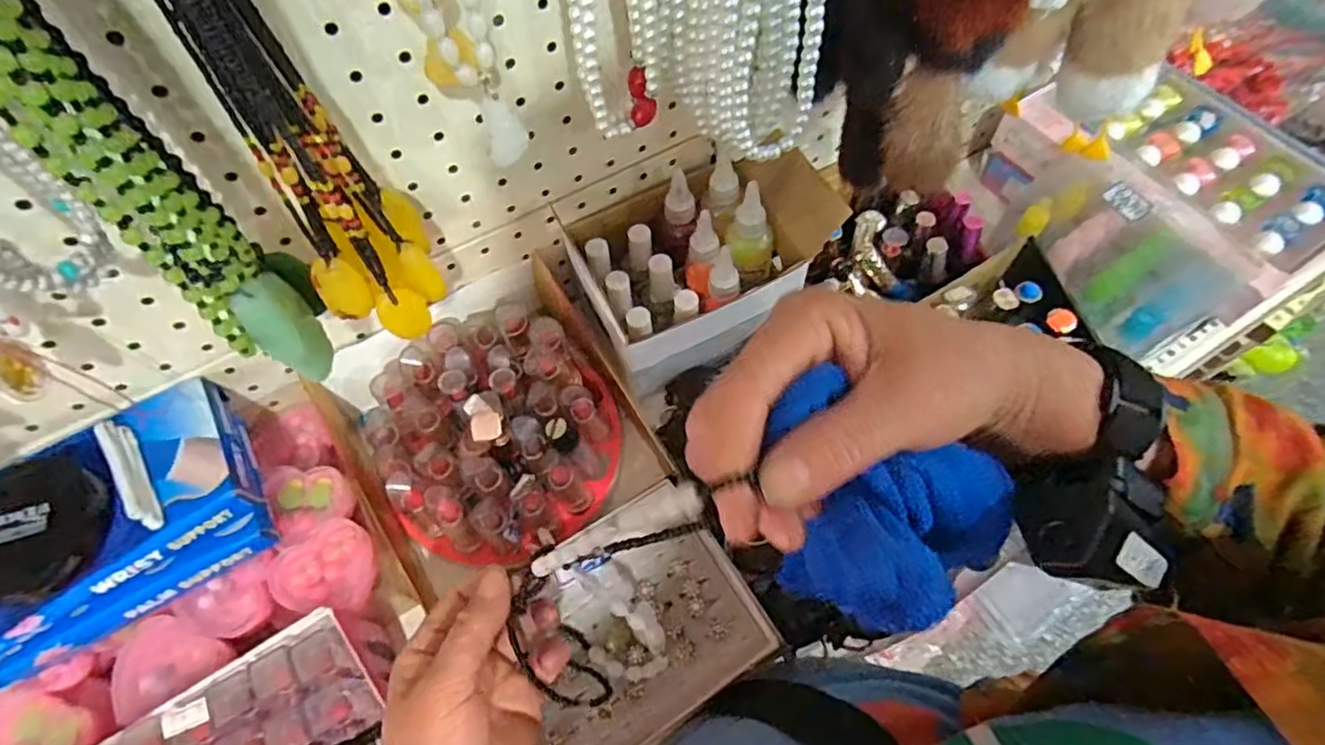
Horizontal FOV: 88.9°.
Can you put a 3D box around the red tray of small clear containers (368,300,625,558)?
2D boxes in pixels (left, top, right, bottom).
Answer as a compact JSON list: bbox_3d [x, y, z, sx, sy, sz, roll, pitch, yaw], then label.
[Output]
[{"bbox_3d":[-0.112,0.038,0.457,0.146,0.074,0.159,32,67,18],"label":"red tray of small clear containers"}]

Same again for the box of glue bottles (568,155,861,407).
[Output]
[{"bbox_3d":[0.032,-0.087,0.484,0.182,0.065,0.119,-26,63,-11],"label":"box of glue bottles"}]

